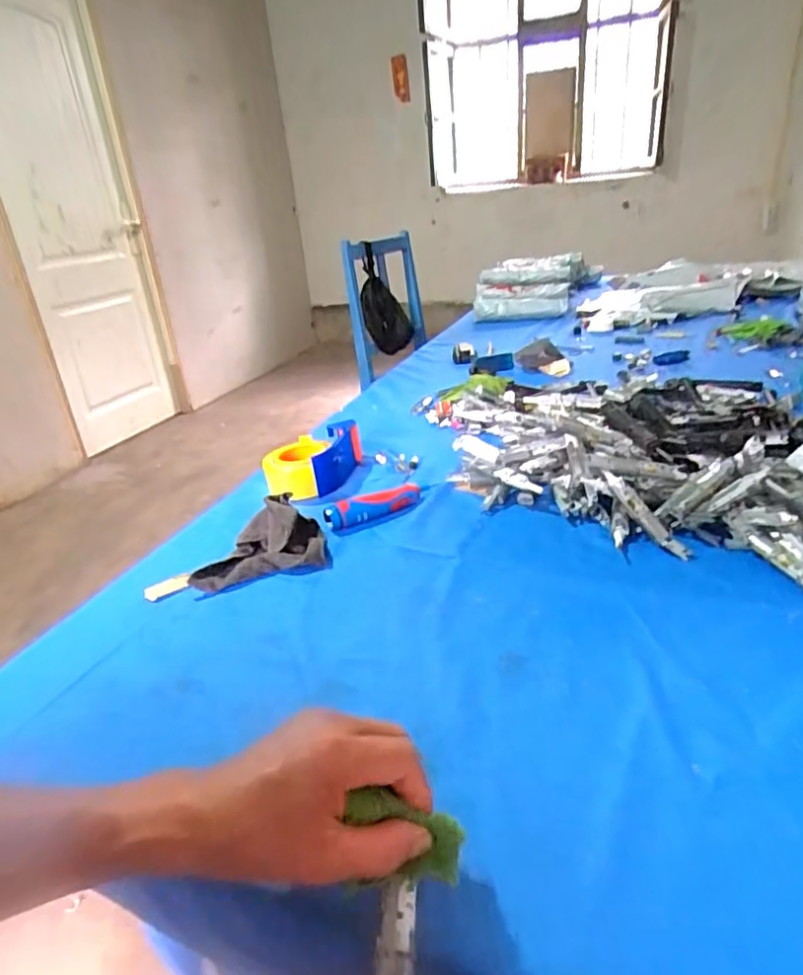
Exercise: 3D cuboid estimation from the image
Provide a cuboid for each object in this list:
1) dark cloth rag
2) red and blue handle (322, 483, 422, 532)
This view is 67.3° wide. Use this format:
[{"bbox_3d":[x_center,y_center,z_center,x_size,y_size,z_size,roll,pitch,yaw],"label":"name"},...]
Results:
[{"bbox_3d":[-0.161,0.060,0.684,0.146,0.058,0.093,-10,26,-10],"label":"dark cloth rag"},{"bbox_3d":[-0.034,0.023,0.764,0.124,0.025,0.033,-14,27,-18],"label":"red and blue handle"}]

